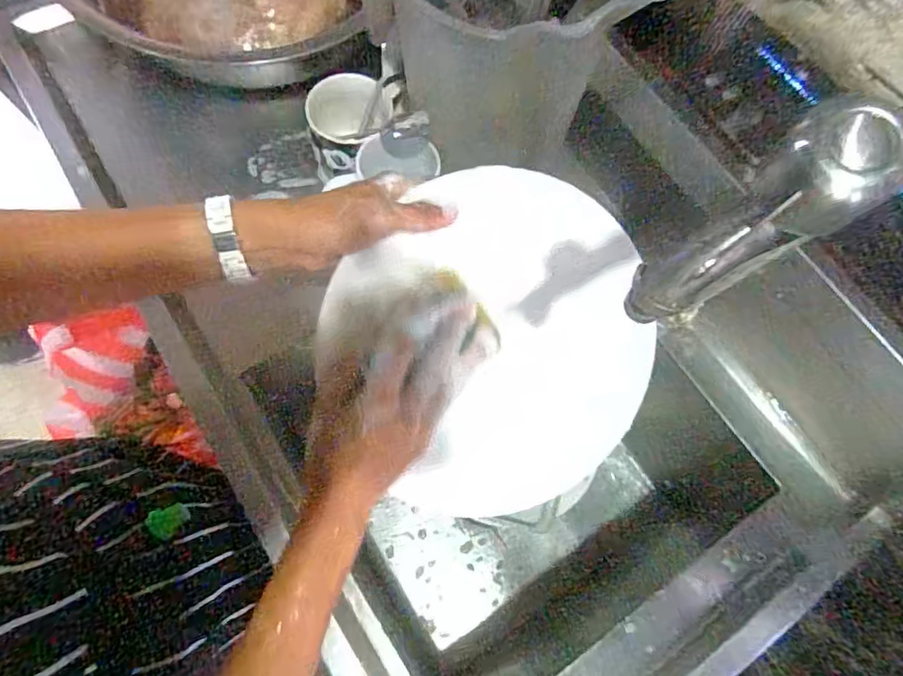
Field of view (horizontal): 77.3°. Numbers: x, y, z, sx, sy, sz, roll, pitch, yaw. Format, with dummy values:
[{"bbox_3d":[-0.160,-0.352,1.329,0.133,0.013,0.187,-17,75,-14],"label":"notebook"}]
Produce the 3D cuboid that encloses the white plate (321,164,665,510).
[{"bbox_3d":[0.037,0.009,0.428,0.254,0.021,0.250,-4,102,-21],"label":"white plate"}]

